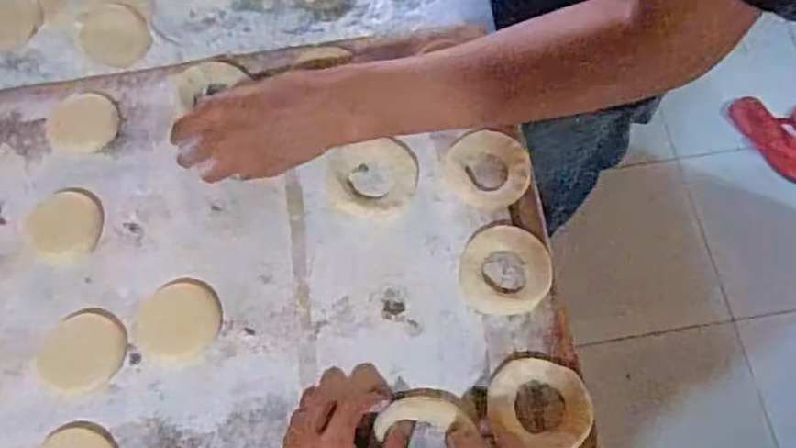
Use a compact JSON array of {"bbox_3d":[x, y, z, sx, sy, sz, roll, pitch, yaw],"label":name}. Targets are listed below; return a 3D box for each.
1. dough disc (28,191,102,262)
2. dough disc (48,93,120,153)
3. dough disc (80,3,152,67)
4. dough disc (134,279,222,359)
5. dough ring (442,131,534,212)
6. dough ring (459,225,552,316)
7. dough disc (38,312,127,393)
[{"bbox_3d":[-0.285,0.001,0.588,0.060,0.004,0.061,-1,68,1],"label":"dough disc"},{"bbox_3d":[-0.287,-0.092,0.629,0.058,0.005,0.072,-42,73,-14],"label":"dough disc"},{"bbox_3d":[-0.284,-0.191,0.690,0.062,0.004,0.073,-42,81,-10],"label":"dough disc"},{"bbox_3d":[-0.177,0.078,0.555,0.065,0.004,0.063,-1,68,1],"label":"dough disc"},{"bbox_3d":[0.078,-0.048,0.602,0.071,0.004,0.074,-1,68,1],"label":"dough ring"},{"bbox_3d":[0.088,0.037,0.568,0.072,0.008,0.073,-1,68,1],"label":"dough ring"},{"bbox_3d":[-0.249,0.100,0.541,0.065,0.004,0.061,-1,68,1],"label":"dough disc"}]

